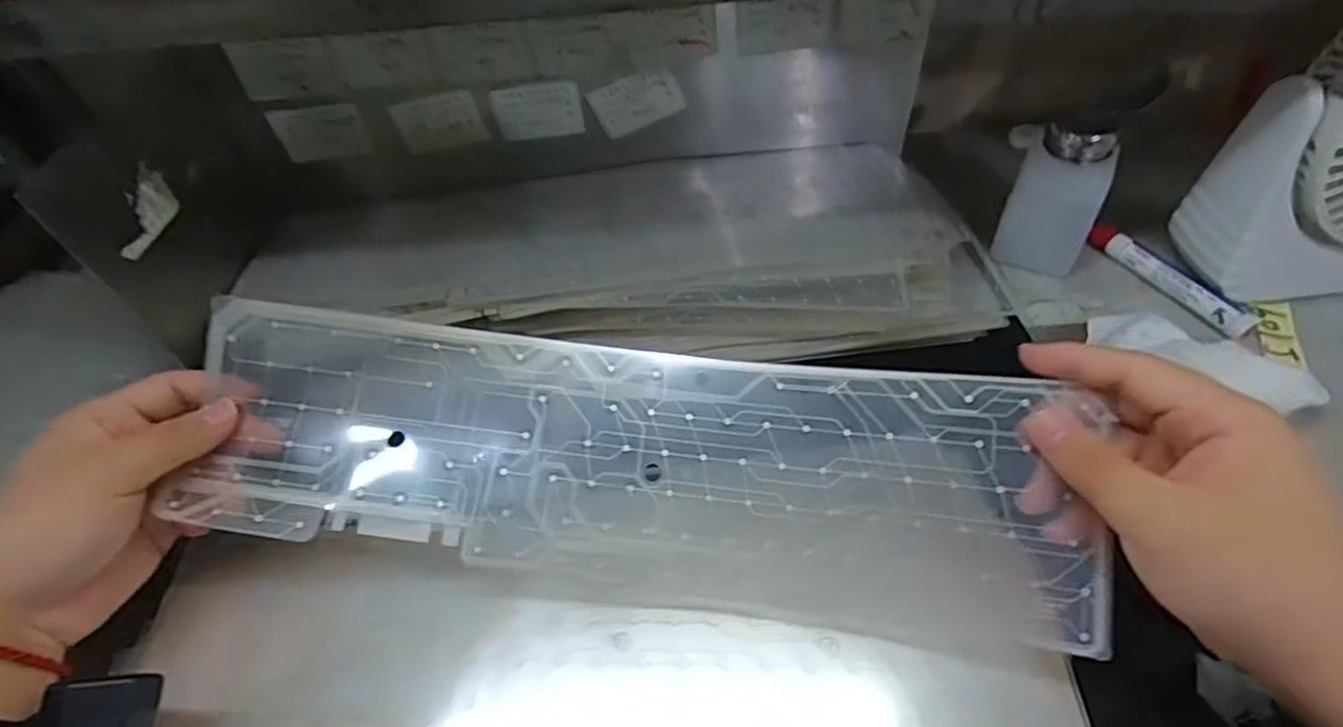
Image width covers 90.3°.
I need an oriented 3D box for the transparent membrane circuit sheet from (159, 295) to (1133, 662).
[{"bbox_3d":[-0.023,0.044,0.313,0.398,0.028,0.106,6,77,6],"label":"transparent membrane circuit sheet"}]

